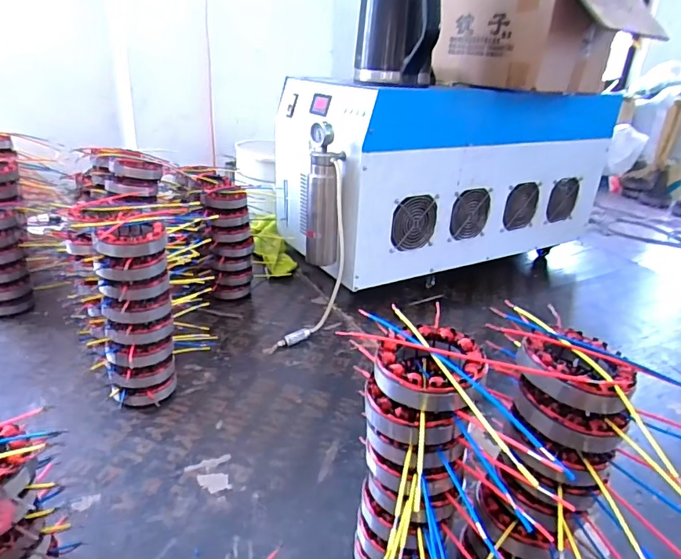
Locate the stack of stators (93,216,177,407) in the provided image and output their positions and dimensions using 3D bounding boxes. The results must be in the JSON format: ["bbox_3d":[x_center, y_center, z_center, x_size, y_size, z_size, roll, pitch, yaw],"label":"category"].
[{"bbox_3d":[-0.273,0.048,0.651,0.088,0.242,0.081,-5,27,-21],"label":"stack of stators"}]

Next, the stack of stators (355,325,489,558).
[{"bbox_3d":[0.059,0.167,0.428,0.088,0.237,0.091,10,26,10],"label":"stack of stators"}]

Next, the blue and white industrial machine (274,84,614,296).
[{"bbox_3d":[0.255,-0.261,1.169,0.795,0.358,0.359,-8,28,-26],"label":"blue and white industrial machine"}]

